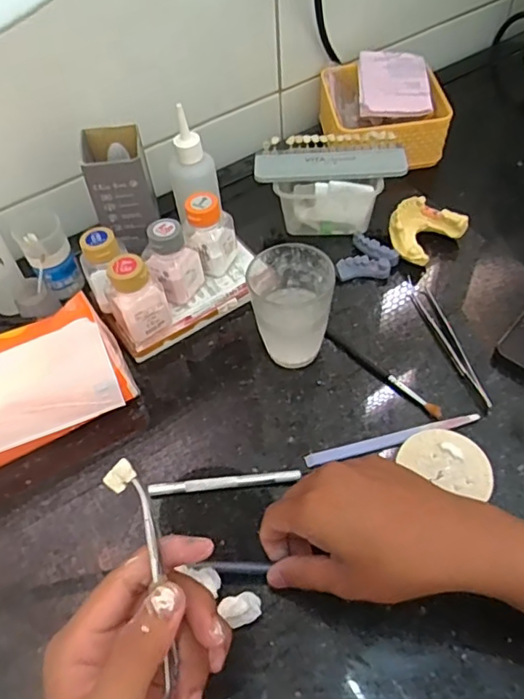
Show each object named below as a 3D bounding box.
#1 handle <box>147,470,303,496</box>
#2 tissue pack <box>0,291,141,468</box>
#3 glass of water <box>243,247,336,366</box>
[{"bbox_3d":[-0.028,0.101,0.425,0.113,0.009,0.011,-7,53,1],"label":"handle"},{"bbox_3d":[-0.205,0.031,0.450,0.184,0.079,0.103,-25,55,-12],"label":"tissue pack"},{"bbox_3d":[0.026,-0.031,0.467,0.065,0.092,0.065,-6,53,2],"label":"glass of water"}]

